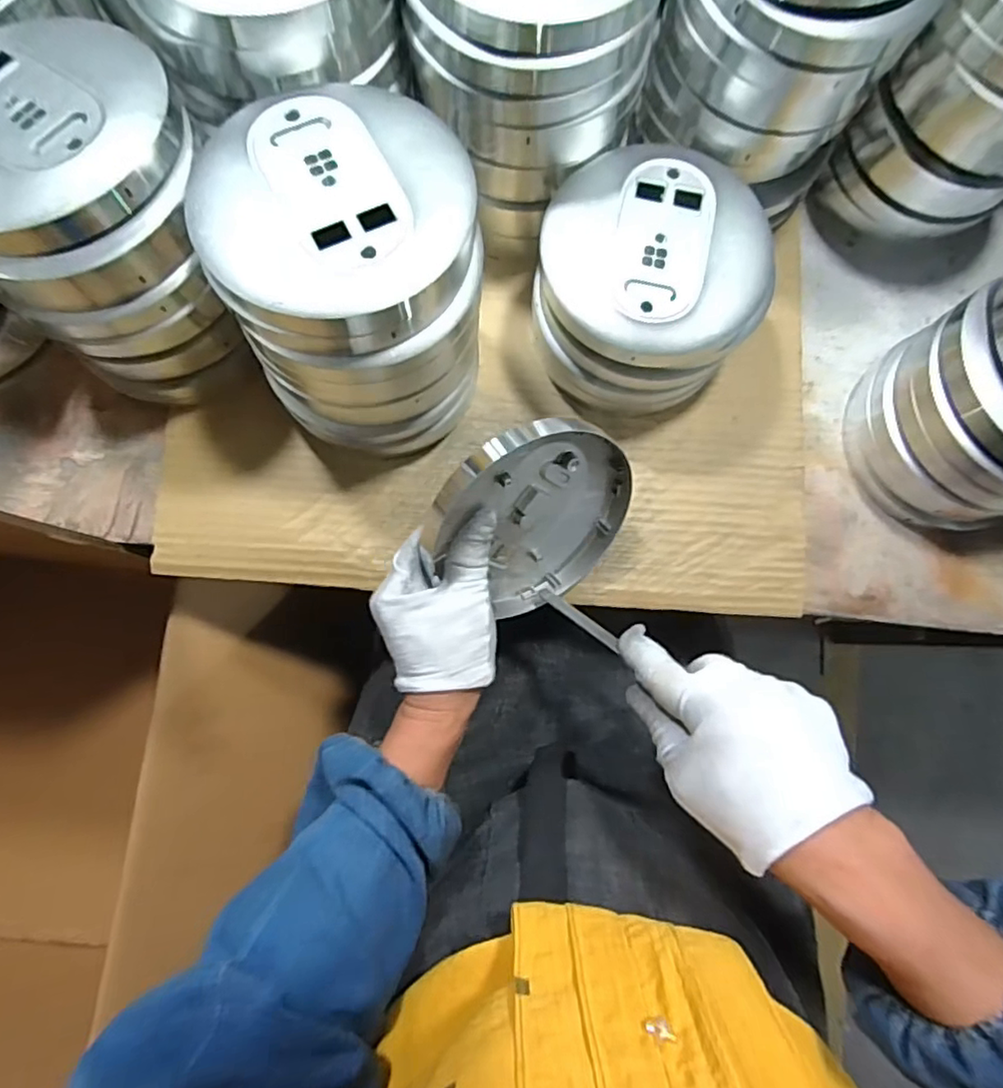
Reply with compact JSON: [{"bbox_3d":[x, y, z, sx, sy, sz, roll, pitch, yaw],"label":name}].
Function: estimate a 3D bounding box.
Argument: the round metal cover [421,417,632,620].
[{"bbox_3d":[0.021,-0.015,0.373,0.126,0.135,0.018,-33,49,-7],"label":"round metal cover"}]

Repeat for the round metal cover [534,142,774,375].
[{"bbox_3d":[0.093,-0.171,0.360,0.135,0.021,0.126,22,82,1],"label":"round metal cover"}]

